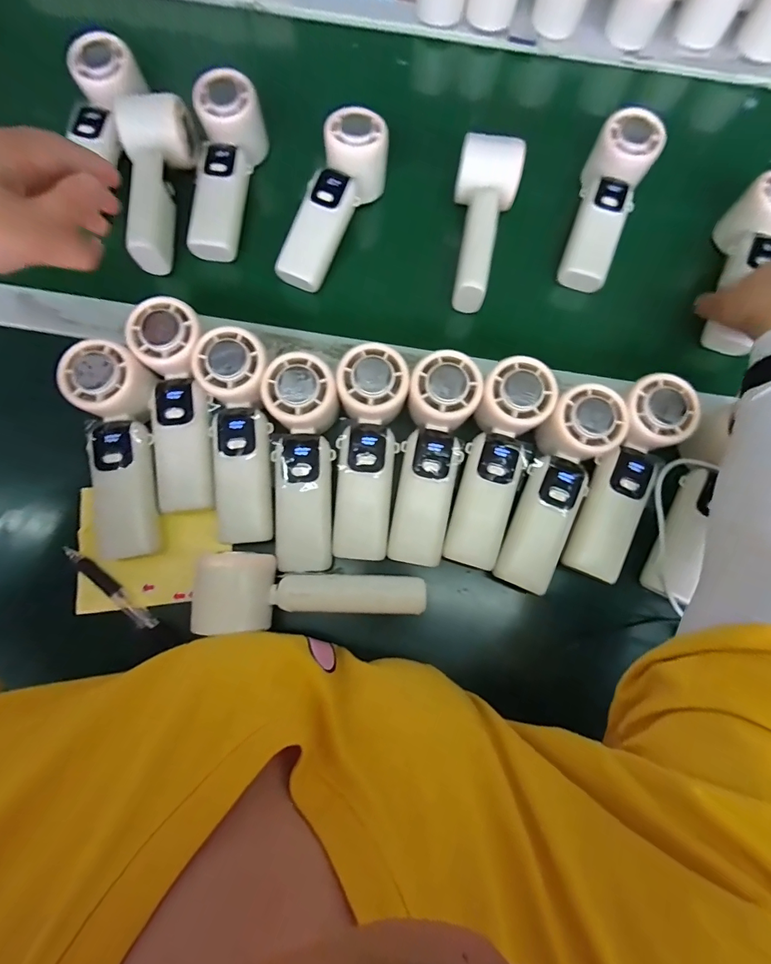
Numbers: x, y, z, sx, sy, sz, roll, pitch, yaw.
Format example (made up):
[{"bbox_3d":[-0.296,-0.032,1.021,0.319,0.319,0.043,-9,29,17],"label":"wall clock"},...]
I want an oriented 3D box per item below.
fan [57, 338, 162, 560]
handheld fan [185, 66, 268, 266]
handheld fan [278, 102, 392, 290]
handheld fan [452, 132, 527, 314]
[{"bbox_3d":[-0.206,-0.024,0.326,0.053,0.029,0.163,-6,95,-1],"label":"fan"},{"bbox_3d":[-0.154,-0.291,0.399,0.050,0.052,0.163,8,90,2],"label":"handheld fan"},{"bbox_3d":[-0.047,-0.257,0.384,0.053,0.049,0.160,19,77,5],"label":"handheld fan"},{"bbox_3d":[0.088,-0.235,0.380,0.056,0.045,0.149,10,76,2],"label":"handheld fan"}]

